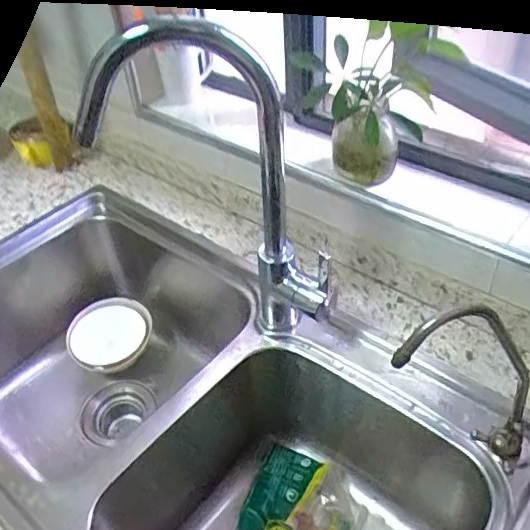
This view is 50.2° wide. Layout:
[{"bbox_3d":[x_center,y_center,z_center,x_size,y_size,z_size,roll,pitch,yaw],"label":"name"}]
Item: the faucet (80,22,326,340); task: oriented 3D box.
[{"bbox_3d":[-0.049,-0.060,0.573,0.232,0.352,0.056,5,42,11],"label":"faucet"}]

